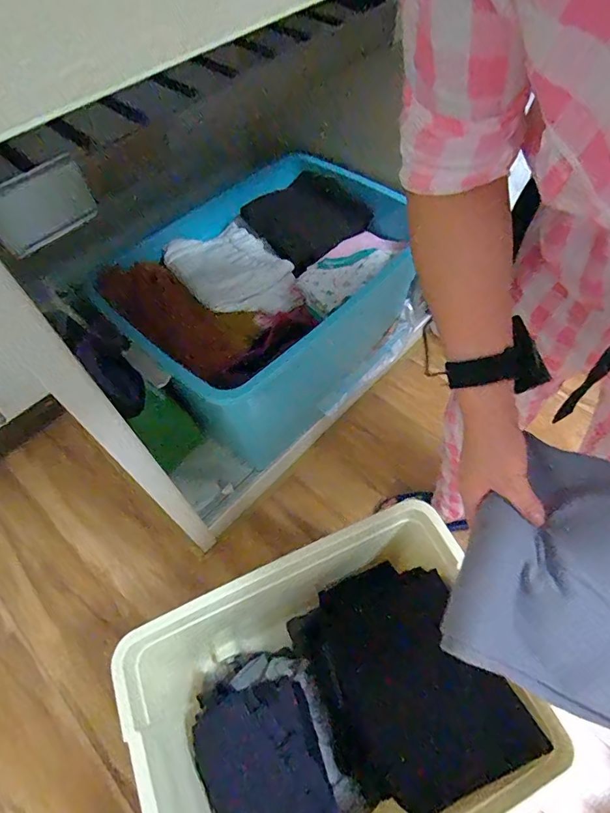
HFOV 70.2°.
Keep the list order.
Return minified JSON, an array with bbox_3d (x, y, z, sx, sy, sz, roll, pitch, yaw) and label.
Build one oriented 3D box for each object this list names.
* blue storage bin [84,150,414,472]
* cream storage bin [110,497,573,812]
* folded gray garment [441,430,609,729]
[{"bbox_3d":[-0.076,-0.226,1.042,0.375,0.393,0.577,38,67,24],"label":"blue storage bin"},{"bbox_3d":[0.034,0.477,0.704,0.546,0.273,0.398,-22,59,-11],"label":"cream storage bin"},{"bbox_3d":[0.232,0.136,0.344,0.194,0.047,0.198,20,75,12],"label":"folded gray garment"}]

